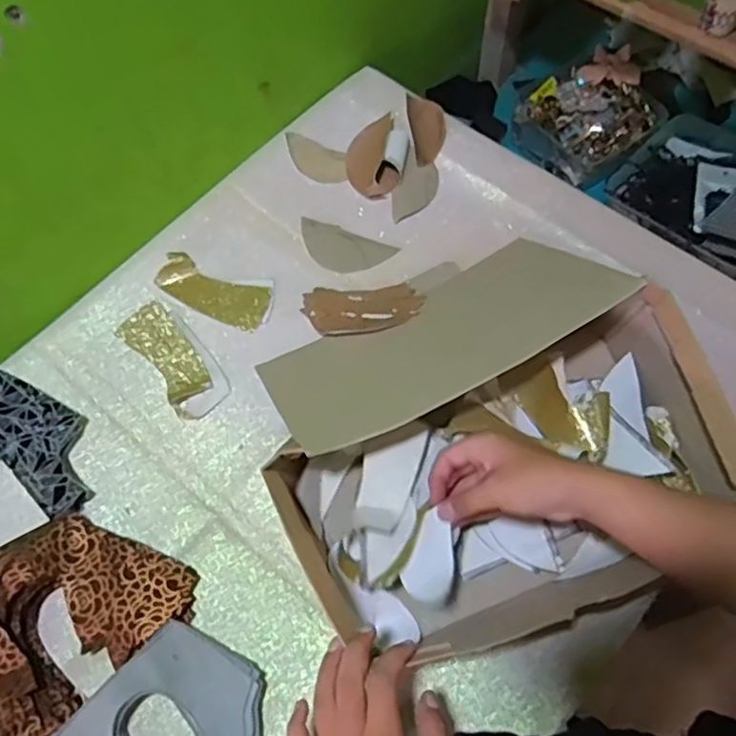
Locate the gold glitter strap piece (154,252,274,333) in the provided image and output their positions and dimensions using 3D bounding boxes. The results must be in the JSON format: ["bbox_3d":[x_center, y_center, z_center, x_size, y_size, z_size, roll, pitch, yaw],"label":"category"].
[{"bbox_3d":[-0.159,-0.080,0.667,0.122,0.013,0.060,20,66,11],"label":"gold glitter strap piece"}]

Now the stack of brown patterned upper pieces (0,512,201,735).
[{"bbox_3d":[-0.247,0.200,0.515,0.185,0.051,0.132,-42,70,-17],"label":"stack of brown patterned upper pieces"}]

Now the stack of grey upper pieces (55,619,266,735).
[{"bbox_3d":[-0.152,0.277,0.484,0.114,0.029,0.149,40,72,19],"label":"stack of grey upper pieces"}]

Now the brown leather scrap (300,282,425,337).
[{"bbox_3d":[-0.006,-0.059,0.650,0.117,0.016,0.063,-3,64,0],"label":"brown leather scrap"}]

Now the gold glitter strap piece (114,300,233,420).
[{"bbox_3d":[-0.191,-0.011,0.638,0.058,0.005,0.134,-38,69,-15],"label":"gold glitter strap piece"}]

